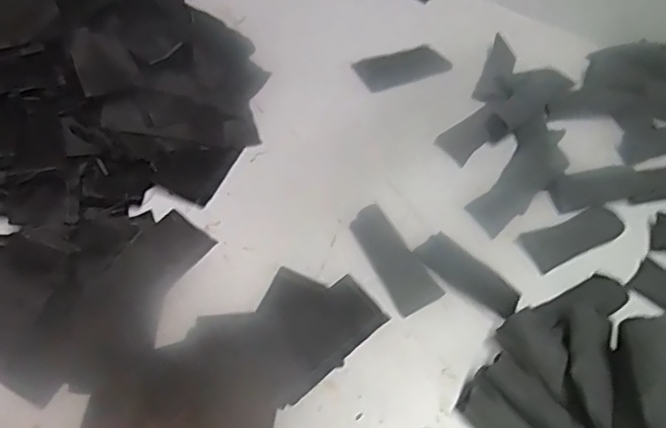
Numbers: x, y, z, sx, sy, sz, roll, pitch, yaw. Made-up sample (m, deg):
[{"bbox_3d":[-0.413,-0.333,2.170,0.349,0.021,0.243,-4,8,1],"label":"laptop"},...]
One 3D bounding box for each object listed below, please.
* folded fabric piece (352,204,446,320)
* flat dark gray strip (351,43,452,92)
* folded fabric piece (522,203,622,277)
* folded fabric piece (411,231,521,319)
[{"bbox_3d":[0.053,0.039,0.527,0.043,0.015,0.106,-24,60,-24],"label":"folded fabric piece"},{"bbox_3d":[0.087,-0.181,0.715,0.117,0.004,0.060,-18,58,-21],"label":"flat dark gray strip"},{"bbox_3d":[0.244,0.021,0.588,0.113,0.009,0.042,-20,59,-22],"label":"folded fabric piece"},{"bbox_3d":[0.123,0.057,0.535,0.101,0.008,0.041,40,57,20],"label":"folded fabric piece"}]

